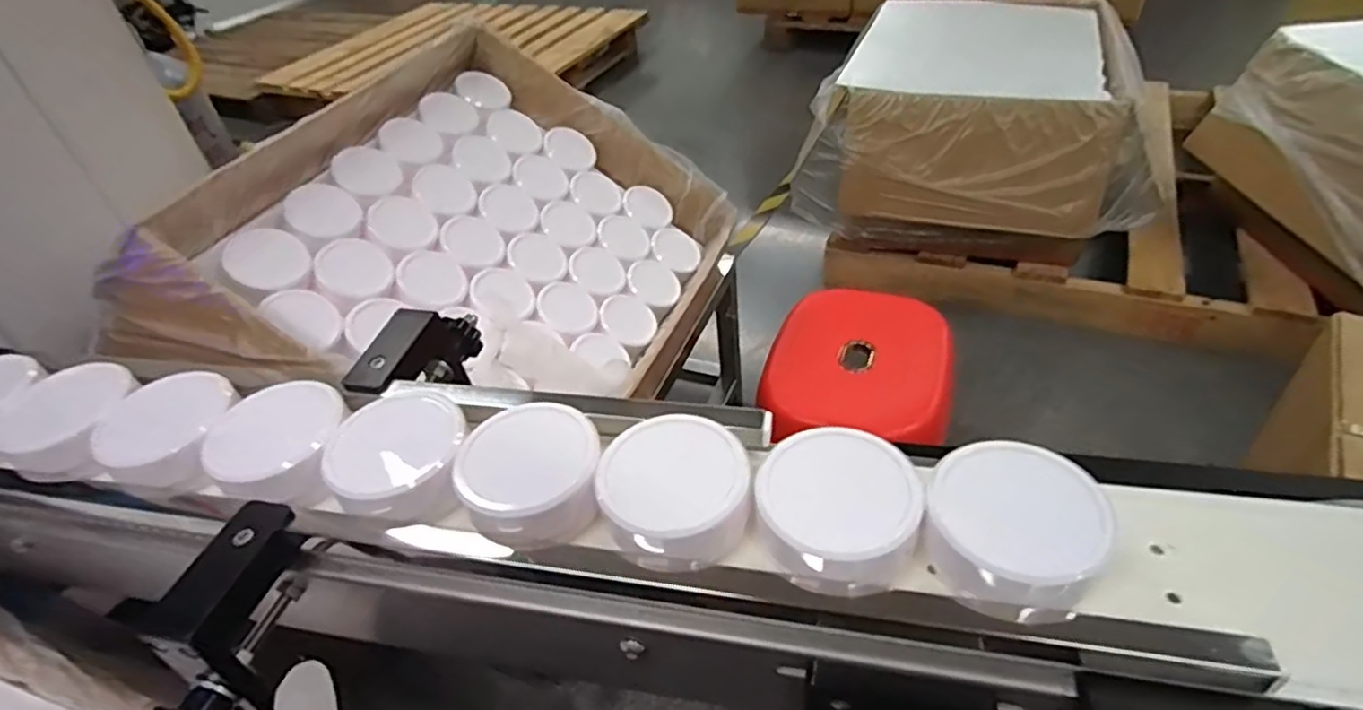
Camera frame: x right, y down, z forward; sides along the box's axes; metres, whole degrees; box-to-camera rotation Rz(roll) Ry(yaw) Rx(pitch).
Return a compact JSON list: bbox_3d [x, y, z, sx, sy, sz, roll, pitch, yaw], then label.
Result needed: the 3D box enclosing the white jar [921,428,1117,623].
[{"bbox_3d":[0.152,0.079,0.317,0.071,0.042,0.073,-4,41,4],"label":"white jar"}]

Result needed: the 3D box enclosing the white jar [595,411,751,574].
[{"bbox_3d":[-0.004,0.069,0.352,0.072,0.036,0.068,-4,41,4],"label":"white jar"}]

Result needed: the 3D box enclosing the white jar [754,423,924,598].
[{"bbox_3d":[0.073,0.074,0.331,0.073,0.035,0.074,-4,41,4],"label":"white jar"}]

